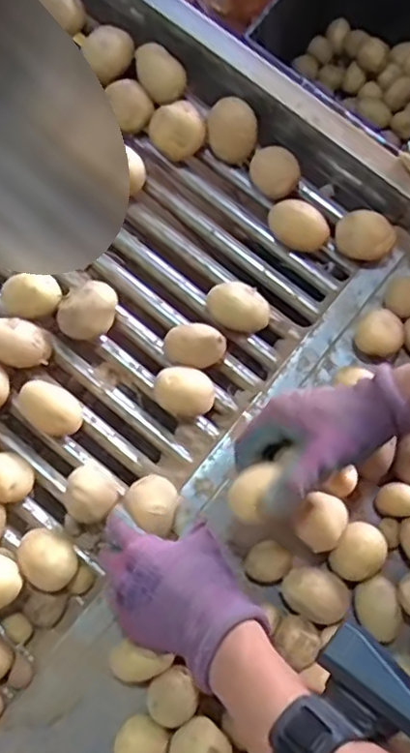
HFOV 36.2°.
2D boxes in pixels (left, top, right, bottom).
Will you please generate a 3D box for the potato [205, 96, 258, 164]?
[{"bbox_3d":[0.026,-0.235,0.604,0.048,0.048,0.052,0,79,1],"label":"potato"}]

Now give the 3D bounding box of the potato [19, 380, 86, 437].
[{"bbox_3d":[-0.135,0.029,0.557,0.057,0.039,0.039,31,81,7],"label":"potato"}]

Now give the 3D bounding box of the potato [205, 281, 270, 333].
[{"bbox_3d":[0.032,-0.063,0.576,0.057,0.040,0.040,30,81,7],"label":"potato"}]

